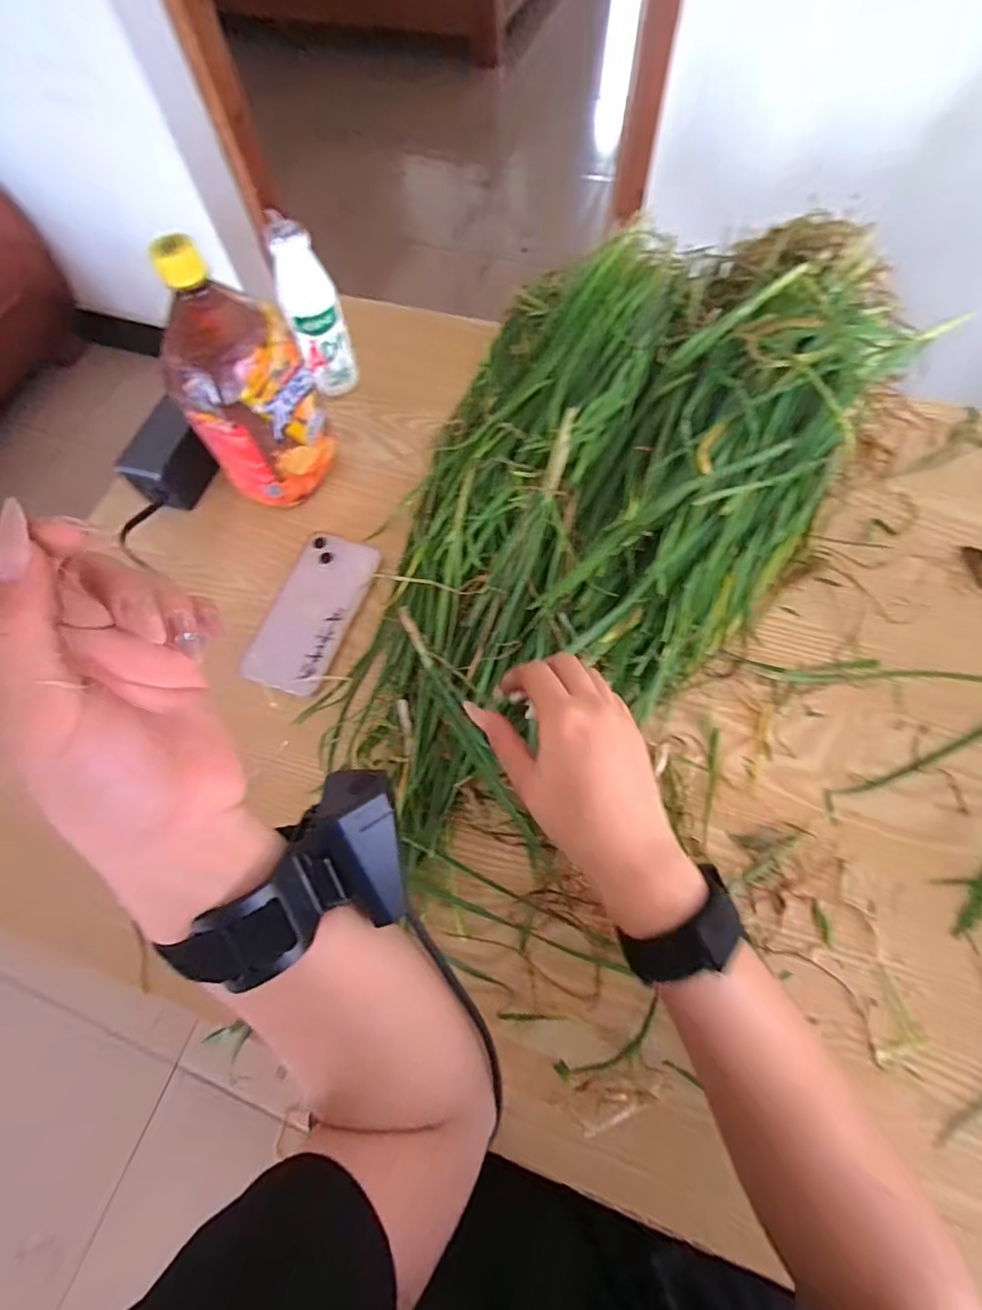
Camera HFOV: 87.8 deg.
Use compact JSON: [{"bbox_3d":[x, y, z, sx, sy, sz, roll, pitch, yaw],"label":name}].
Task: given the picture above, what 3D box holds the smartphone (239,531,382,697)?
[{"bbox_3d":[-0.153,-0.040,0.442,0.070,0.011,0.147,15,68,8],"label":"smartphone"}]

